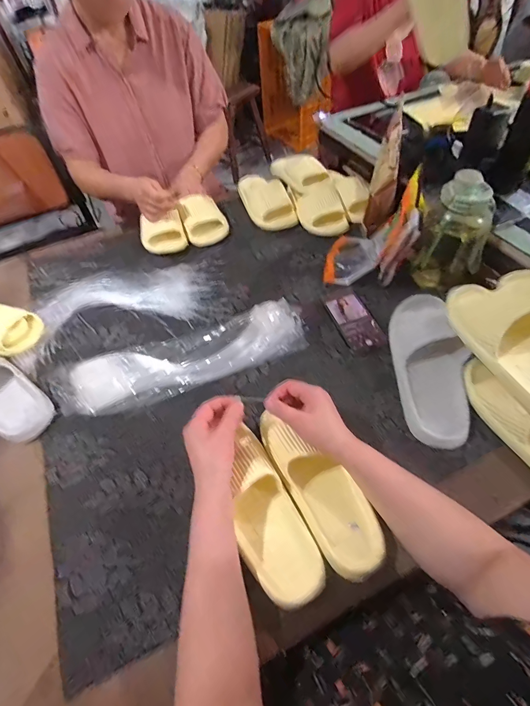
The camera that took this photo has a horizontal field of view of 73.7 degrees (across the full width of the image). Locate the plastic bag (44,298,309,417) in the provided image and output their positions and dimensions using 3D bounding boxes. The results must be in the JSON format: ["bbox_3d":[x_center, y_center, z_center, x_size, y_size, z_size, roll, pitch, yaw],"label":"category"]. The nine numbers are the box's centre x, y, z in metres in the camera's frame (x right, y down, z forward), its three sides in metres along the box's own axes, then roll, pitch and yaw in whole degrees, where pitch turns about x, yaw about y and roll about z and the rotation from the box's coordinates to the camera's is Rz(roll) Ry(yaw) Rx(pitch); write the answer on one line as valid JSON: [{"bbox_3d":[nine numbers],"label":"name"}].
[{"bbox_3d":[-0.146,0.009,0.650,0.452,0.036,0.134,-16,54,-6],"label":"plastic bag"}]

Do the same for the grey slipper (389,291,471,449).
[{"bbox_3d":[0.278,0.009,0.584,0.112,0.085,0.283,0,54,5],"label":"grey slipper"}]

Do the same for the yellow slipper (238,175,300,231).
[{"bbox_3d":[0.001,-0.423,0.974,0.115,0.057,0.248,-15,54,-6],"label":"yellow slipper"}]

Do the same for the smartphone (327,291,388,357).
[{"bbox_3d":[0.176,-0.062,0.689,0.073,0.014,0.150,-17,54,-7],"label":"smartphone"}]

